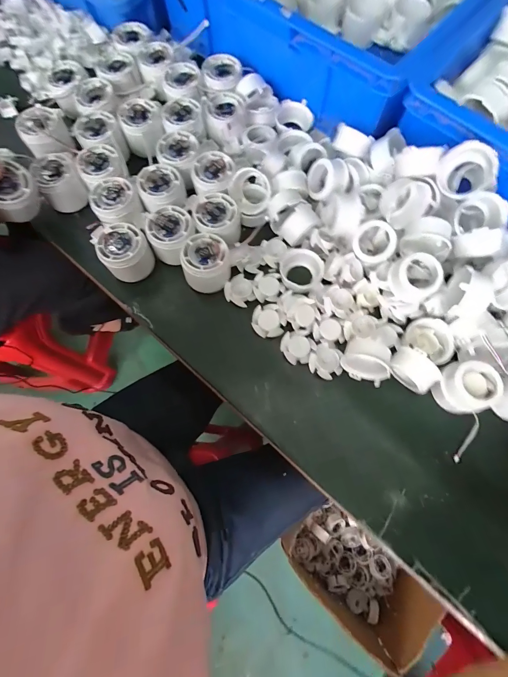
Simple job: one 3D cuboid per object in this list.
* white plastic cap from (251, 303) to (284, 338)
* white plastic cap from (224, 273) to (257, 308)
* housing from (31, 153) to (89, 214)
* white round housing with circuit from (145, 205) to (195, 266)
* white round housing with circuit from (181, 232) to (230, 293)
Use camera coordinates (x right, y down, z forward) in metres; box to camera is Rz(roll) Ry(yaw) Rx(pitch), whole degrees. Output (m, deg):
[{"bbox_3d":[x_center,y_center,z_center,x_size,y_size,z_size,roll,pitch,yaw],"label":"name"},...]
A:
[{"bbox_3d":[0.015,-0.022,0.397,0.034,0.009,0.040,-13,74,-2],"label":"white plastic cap"},{"bbox_3d":[-0.017,-0.061,0.411,0.038,0.012,0.038,0,74,2],"label":"white plastic cap"},{"bbox_3d":[-0.254,-0.202,0.430,0.054,0.052,0.053,0,74,2],"label":"housing"},{"bbox_3d":[-0.101,-0.130,0.409,0.055,0.046,0.054,0,74,2],"label":"white round housing with circuit"},{"bbox_3d":[-0.057,-0.091,0.400,0.055,0.044,0.061,-9,74,-1],"label":"white round housing with circuit"}]

